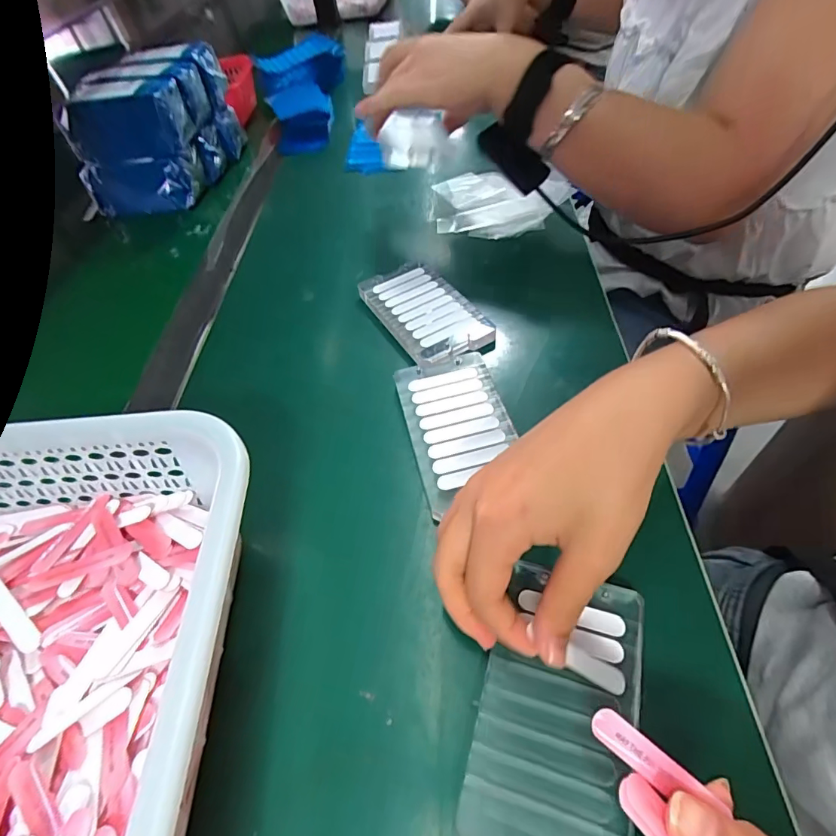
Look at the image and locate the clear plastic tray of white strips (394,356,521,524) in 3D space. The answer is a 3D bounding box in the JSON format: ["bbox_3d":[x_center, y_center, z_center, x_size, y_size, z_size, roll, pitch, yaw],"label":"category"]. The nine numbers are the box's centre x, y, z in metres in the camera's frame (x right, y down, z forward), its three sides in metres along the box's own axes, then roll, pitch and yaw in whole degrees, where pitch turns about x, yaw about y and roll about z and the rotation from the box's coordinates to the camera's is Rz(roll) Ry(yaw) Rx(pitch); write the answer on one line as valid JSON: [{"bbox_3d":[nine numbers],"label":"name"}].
[{"bbox_3d":[0.028,0.005,0.322,0.067,0.014,0.116,-13,53,-5],"label":"clear plastic tray of white strips"}]

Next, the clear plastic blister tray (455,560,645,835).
[{"bbox_3d":[0.064,0.133,0.214,0.068,0.020,0.120,13,55,14],"label":"clear plastic blister tray"}]

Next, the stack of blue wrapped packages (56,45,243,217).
[{"bbox_3d":[-0.326,-0.370,0.586,0.131,0.111,0.189,3,53,10],"label":"stack of blue wrapped packages"}]

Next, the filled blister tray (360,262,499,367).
[{"bbox_3d":[0.005,-0.091,0.400,0.070,0.013,0.124,-27,55,-15],"label":"filled blister tray"}]

